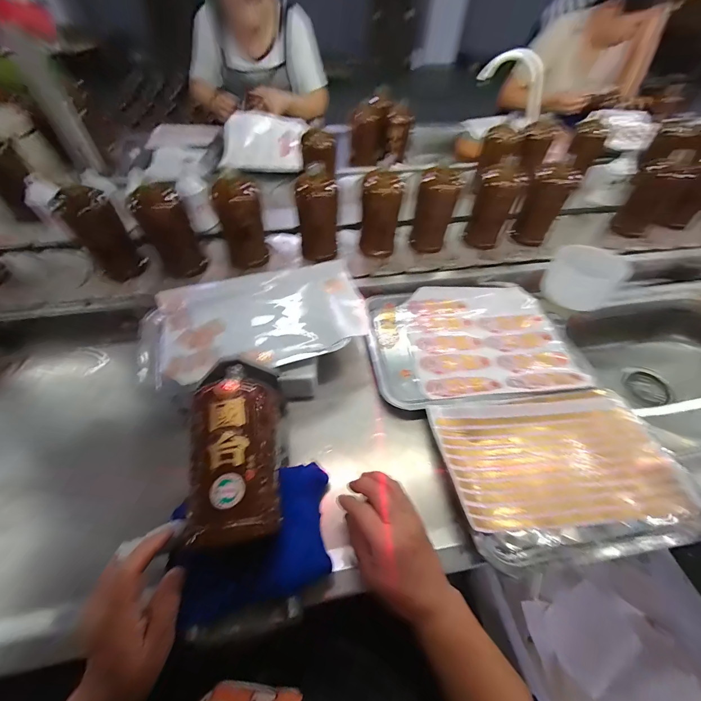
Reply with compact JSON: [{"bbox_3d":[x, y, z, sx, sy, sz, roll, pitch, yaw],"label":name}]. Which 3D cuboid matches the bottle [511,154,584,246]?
[{"bbox_3d":[0.421,-0.316,0.693,0.085,0.153,0.071,25,55,16],"label":"bottle"}]

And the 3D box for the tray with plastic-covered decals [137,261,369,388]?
[{"bbox_3d":[-0.144,-0.056,0.522,0.339,0.041,0.210,-9,53,-9],"label":"tray with plastic-covered decals"}]

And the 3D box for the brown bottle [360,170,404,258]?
[{"bbox_3d":[0.059,-0.271,0.637,0.081,0.143,0.065,7,52,3],"label":"brown bottle"}]

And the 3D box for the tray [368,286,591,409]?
[{"bbox_3d":[0.202,-0.025,0.565,0.342,0.027,0.268,-6,52,-5],"label":"tray"}]

